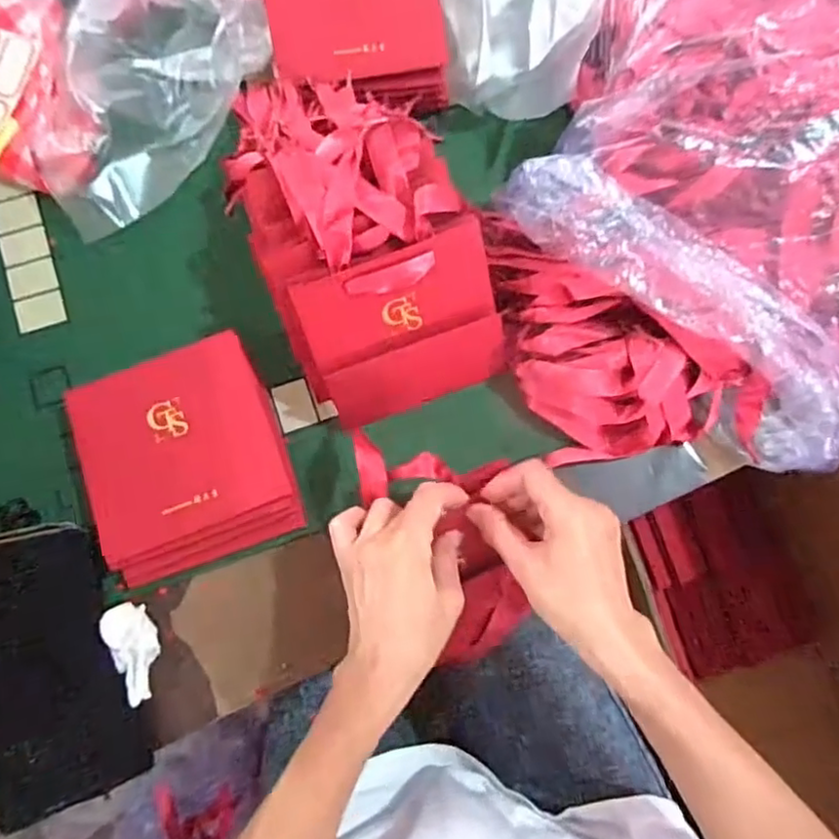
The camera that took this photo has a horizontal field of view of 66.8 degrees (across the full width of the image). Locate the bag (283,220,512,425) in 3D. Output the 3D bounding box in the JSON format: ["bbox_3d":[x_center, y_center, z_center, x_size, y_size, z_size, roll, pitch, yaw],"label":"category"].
[{"bbox_3d":[-0.009,-0.064,0.465,0.137,0.009,0.120,-20,123,-5],"label":"bag"}]

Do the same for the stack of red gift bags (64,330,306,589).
[{"bbox_3d":[-0.177,0.029,0.482,0.142,0.036,0.162,-20,79,-5],"label":"stack of red gift bags"}]

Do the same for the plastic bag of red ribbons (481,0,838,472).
[{"bbox_3d":[0.223,-0.162,0.464,0.287,0.129,0.361,22,78,3],"label":"plastic bag of red ribbons"}]

